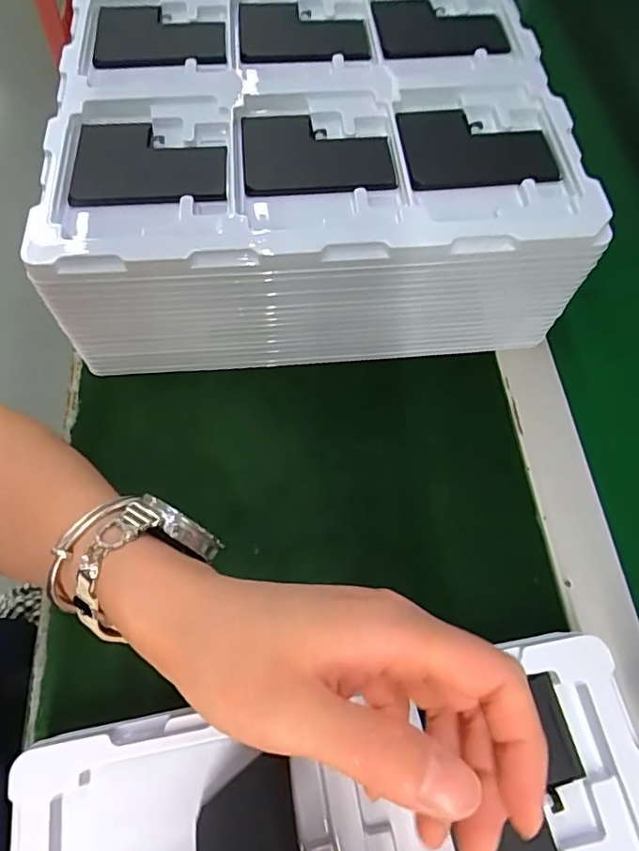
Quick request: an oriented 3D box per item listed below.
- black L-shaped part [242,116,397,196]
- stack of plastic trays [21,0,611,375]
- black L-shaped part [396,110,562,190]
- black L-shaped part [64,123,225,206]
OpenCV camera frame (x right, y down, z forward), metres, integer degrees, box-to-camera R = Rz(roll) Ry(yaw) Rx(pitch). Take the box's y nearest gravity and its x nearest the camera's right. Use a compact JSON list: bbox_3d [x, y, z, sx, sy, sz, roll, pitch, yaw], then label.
[{"bbox_3d":[-0.002,-0.166,0.325,0.091,0.008,0.068,1,65,0],"label":"black L-shaped part"},{"bbox_3d":[-0.009,-0.191,0.383,0.307,0.108,0.272,-4,65,-3],"label":"stack of plastic trays"},{"bbox_3d":[0.097,-0.173,0.328,0.090,0.006,0.067,0,65,-1],"label":"black L-shaped part"},{"bbox_3d":[-0.102,-0.159,0.319,0.089,0.009,0.071,-4,65,-3],"label":"black L-shaped part"}]

